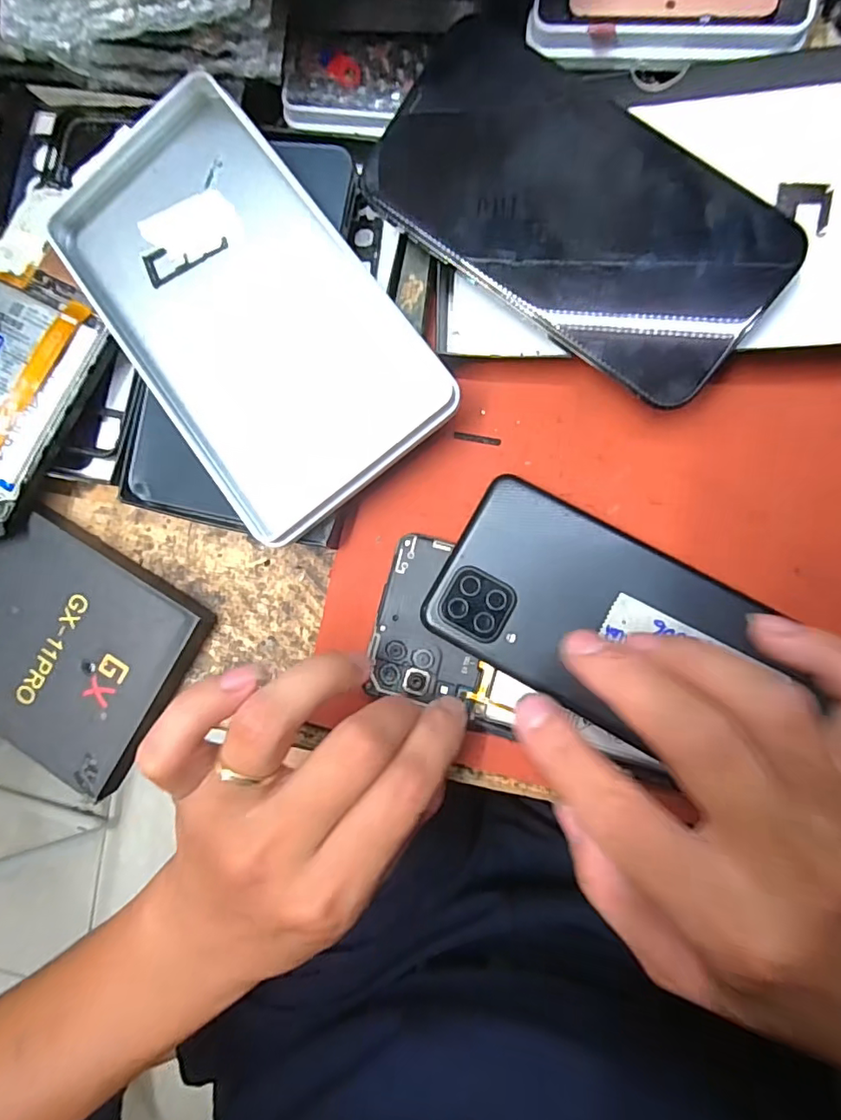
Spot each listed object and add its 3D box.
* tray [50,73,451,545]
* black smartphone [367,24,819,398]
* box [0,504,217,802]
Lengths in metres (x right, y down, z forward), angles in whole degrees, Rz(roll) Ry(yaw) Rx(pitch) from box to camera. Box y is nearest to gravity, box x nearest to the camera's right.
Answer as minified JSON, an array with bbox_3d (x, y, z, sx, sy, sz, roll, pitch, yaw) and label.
[{"bbox_3d":[-0.074,-0.107,0.237,0.104,0.034,0.177,-37,85,5],"label":"tray"},{"bbox_3d":[0.056,-0.131,0.206,0.156,0.004,0.076,39,102,5],"label":"black smartphone"},{"bbox_3d":[-0.189,0.027,0.258,0.167,0.020,0.096,30,92,7],"label":"box"}]

